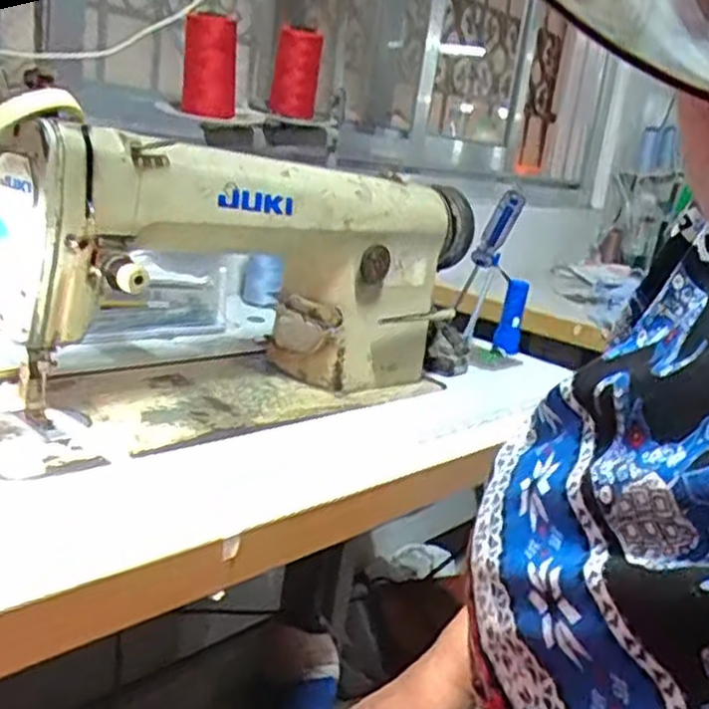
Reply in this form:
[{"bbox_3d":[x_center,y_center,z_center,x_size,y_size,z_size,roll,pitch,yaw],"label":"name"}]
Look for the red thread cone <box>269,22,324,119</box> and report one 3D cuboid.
[{"bbox_3d":[-0.071,-0.349,0.932,0.056,0.104,0.059,4,17,-5],"label":"red thread cone"}]

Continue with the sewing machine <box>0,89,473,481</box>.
[{"bbox_3d":[-0.100,-0.077,0.694,0.187,0.238,0.526,20,22,39],"label":"sewing machine"}]

